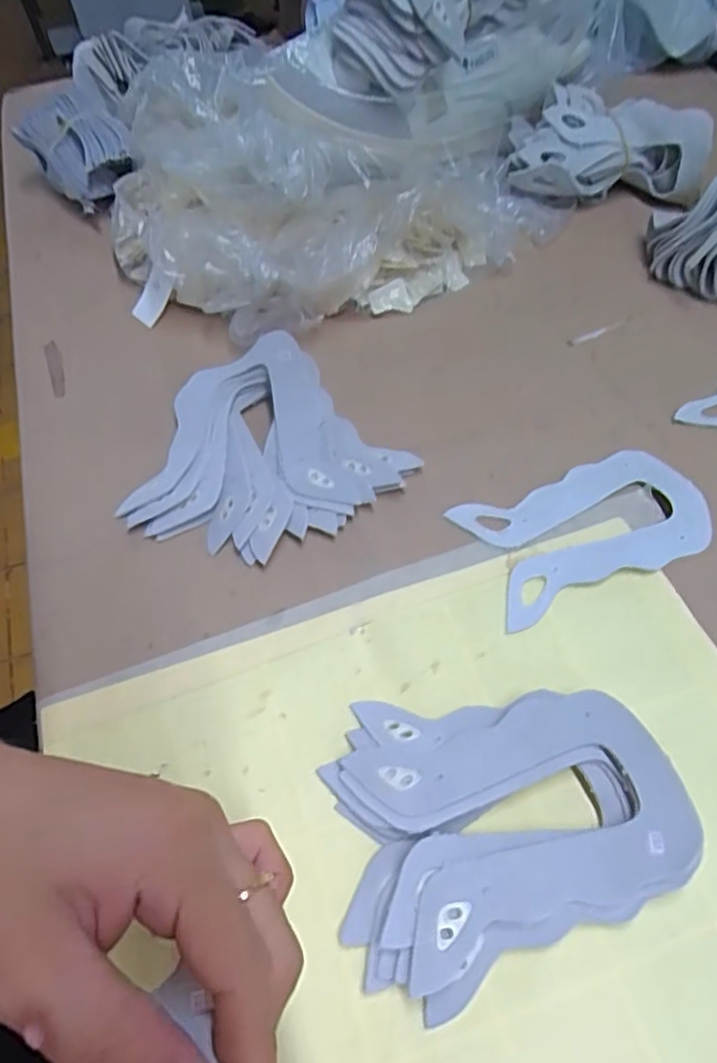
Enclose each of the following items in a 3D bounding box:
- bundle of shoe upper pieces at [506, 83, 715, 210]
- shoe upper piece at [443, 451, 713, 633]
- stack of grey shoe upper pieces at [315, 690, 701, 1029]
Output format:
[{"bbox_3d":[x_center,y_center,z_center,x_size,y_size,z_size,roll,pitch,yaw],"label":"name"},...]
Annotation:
[{"bbox_3d":[0.187,-0.294,0.487,0.143,0.057,0.071,3,58,6],"label":"bundle of shoe upper pieces"},{"bbox_3d":[0.124,-0.002,0.341,0.126,0.005,0.073,-20,59,-6],"label":"shoe upper piece"},{"bbox_3d":[0.060,0.118,0.260,0.135,0.022,0.109,-11,58,-2],"label":"stack of grey shoe upper pieces"}]

